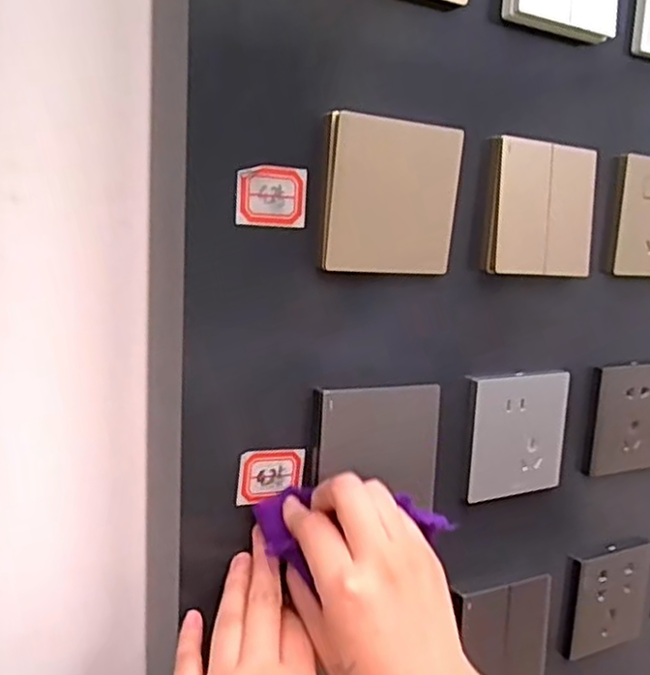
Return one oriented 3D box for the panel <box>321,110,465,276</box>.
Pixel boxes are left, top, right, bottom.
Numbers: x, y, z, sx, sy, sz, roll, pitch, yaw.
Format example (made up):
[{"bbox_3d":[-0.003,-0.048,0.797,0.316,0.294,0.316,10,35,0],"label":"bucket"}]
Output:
[{"bbox_3d":[0.039,-0.079,0.390,0.085,0.083,0.007,0,15,-26],"label":"panel"}]

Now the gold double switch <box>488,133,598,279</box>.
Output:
[{"bbox_3d":[0.145,-0.084,0.452,0.091,0.083,0.009,0,10,-27],"label":"gold double switch"}]

